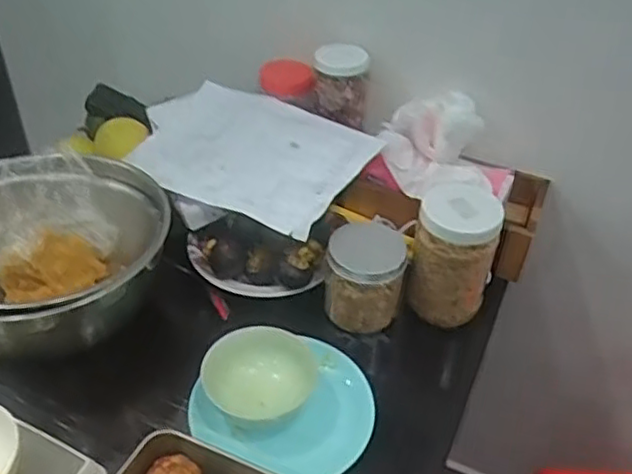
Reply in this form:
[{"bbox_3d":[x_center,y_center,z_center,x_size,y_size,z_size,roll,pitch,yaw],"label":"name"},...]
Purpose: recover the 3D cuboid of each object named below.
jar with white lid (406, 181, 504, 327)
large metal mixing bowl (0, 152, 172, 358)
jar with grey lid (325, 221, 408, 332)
[{"bbox_3d":[0.151,0.019,0.746,0.085,0.144,0.086,1,40,-1],"label":"jar with white lid"},{"bbox_3d":[-0.303,0.025,0.729,0.234,0.112,0.254,1,40,-1],"label":"large metal mixing bowl"},{"bbox_3d":[0.054,0.044,0.746,0.084,0.093,0.077,1,40,-1],"label":"jar with grey lid"}]

